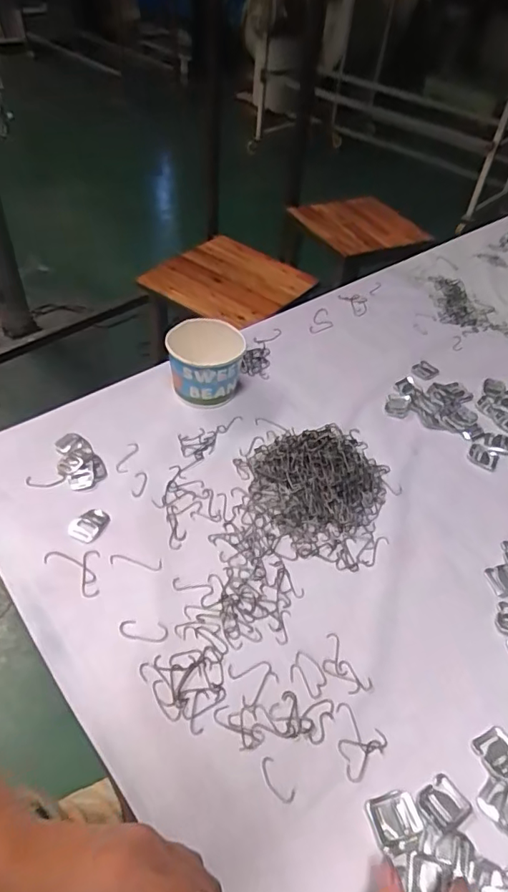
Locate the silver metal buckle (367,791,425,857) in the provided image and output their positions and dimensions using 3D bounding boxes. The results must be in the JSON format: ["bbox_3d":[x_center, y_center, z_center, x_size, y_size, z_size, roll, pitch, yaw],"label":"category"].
[{"bbox_3d":[0.103,0.271,0.376,0.035,0.005,0.034,-9,49,-14],"label":"silver metal buckle"}]

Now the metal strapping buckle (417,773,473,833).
[{"bbox_3d":[0.143,0.269,0.391,0.034,0.004,0.030,-25,54,-26],"label":"metal strapping buckle"}]

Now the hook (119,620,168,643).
[{"bbox_3d":[-0.096,0.161,0.455,0.042,0.004,0.018,5,47,-1],"label":"hook"}]

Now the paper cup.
[{"bbox_3d":[-0.060,-0.101,0.649,0.088,0.080,0.084,3,47,-3],"label":"paper cup"}]

